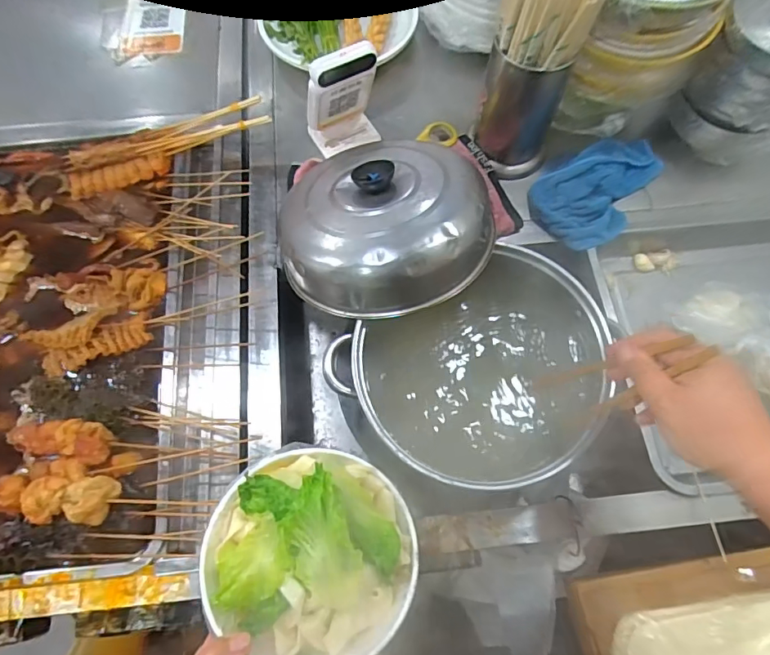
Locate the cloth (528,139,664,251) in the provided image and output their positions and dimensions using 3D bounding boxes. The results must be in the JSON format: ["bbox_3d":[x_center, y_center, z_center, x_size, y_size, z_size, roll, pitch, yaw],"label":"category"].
[{"bbox_3d":[0.278,-0.192,0.664,0.131,0.039,0.175,33,73,12],"label":"cloth"}]

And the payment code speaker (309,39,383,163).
[{"bbox_3d":[-0.059,-0.306,0.661,0.094,0.164,0.065,-20,70,-7],"label":"payment code speaker"}]

